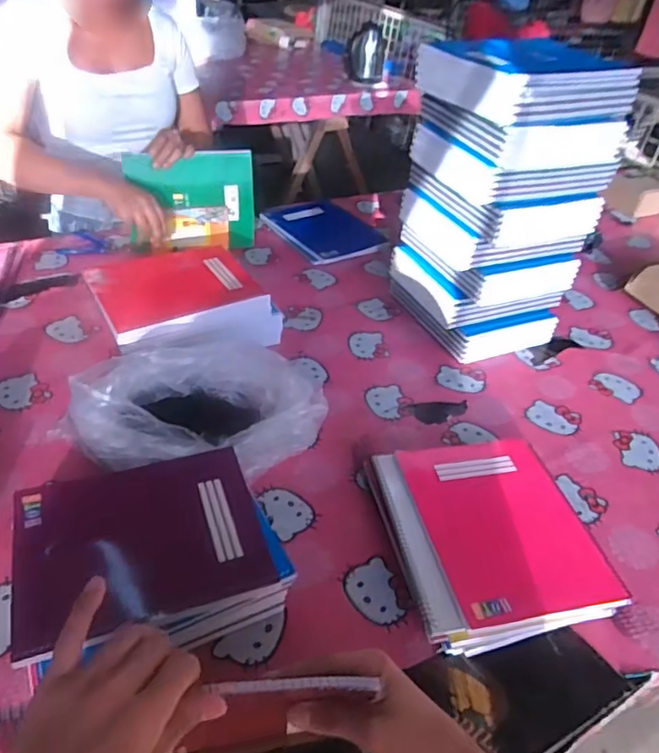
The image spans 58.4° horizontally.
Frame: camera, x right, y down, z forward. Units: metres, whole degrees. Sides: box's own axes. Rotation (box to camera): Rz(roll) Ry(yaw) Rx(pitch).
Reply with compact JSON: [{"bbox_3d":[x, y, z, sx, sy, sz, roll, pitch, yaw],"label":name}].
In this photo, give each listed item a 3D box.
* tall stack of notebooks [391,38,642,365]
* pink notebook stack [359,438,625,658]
[{"bbox_3d":[0.270,-0.276,0.992,0.243,0.454,0.258,-14,44,-25],"label":"tall stack of notebooks"},{"bbox_3d":[0.186,0.194,0.726,0.256,0.051,0.277,-4,40,-14],"label":"pink notebook stack"}]

